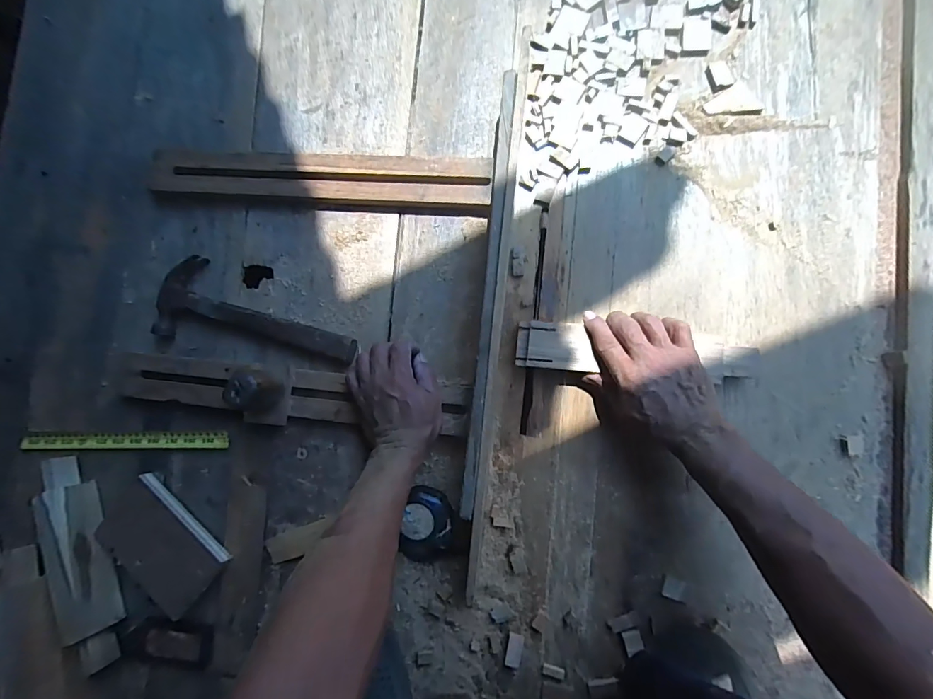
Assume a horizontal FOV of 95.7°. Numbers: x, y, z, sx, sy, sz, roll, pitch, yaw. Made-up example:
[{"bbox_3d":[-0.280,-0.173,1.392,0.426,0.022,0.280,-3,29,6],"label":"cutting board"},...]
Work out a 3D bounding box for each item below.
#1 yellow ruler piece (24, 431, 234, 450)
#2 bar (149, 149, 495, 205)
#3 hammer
[{"bbox_3d":[-0.441,0.118,0.545,0.288,0.006,0.021,-2,84,6],"label":"yellow ruler piece"},{"bbox_3d":[-0.190,-0.218,0.534,0.443,0.022,0.060,5,85,7],"label":"bar"},{"bbox_3d":[-0.258,-0.044,0.527,0.261,0.025,0.103,12,86,8],"label":"hammer"}]

